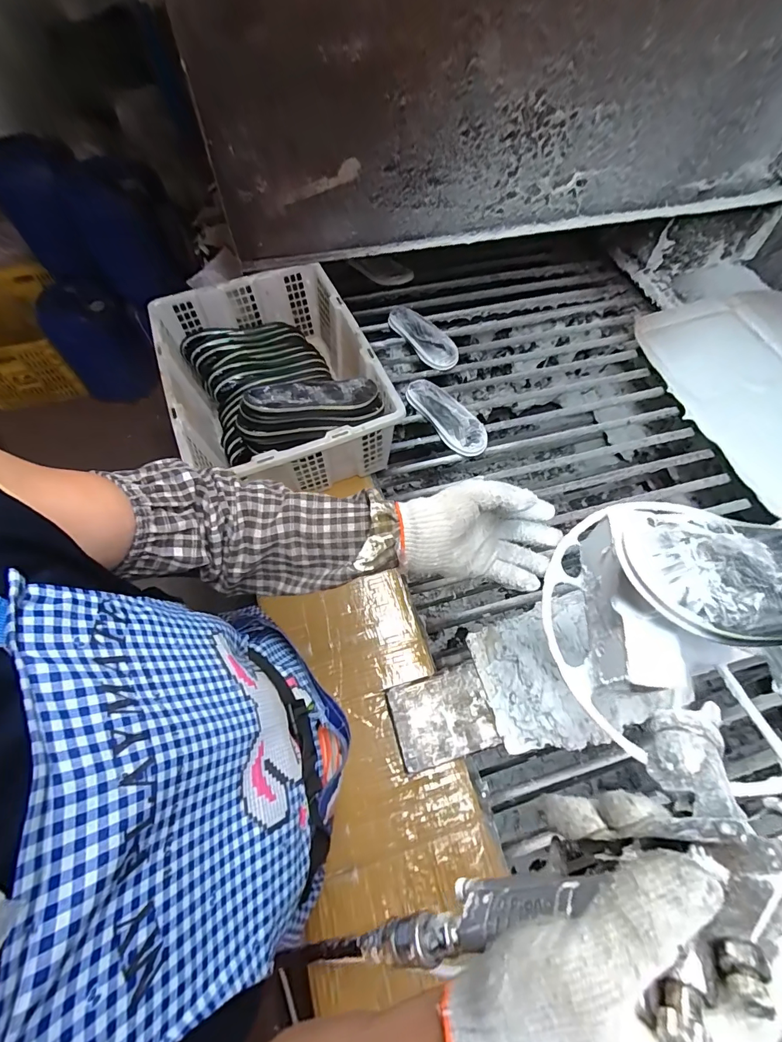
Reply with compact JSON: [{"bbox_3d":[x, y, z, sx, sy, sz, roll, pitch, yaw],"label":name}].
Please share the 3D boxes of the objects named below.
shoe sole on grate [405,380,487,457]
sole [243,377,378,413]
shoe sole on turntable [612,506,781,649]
[{"bbox_3d":[0.127,-0.239,0.928,0.100,0.029,0.241,-31,66,-15],"label":"shoe sole on grate"},{"bbox_3d":[-0.114,-0.201,0.668,0.226,0.017,0.081,-19,61,-35],"label":"sole"},{"bbox_3d":[0.288,0.047,0.306,0.225,0.026,0.090,10,62,5],"label":"shoe sole on turntable"}]

